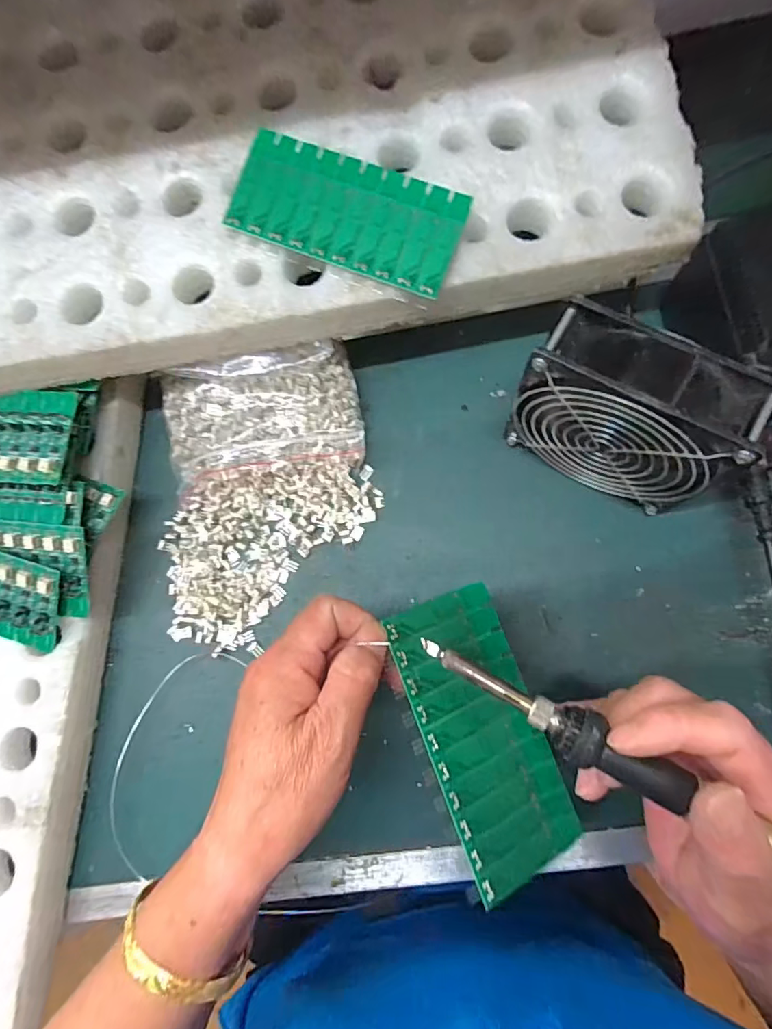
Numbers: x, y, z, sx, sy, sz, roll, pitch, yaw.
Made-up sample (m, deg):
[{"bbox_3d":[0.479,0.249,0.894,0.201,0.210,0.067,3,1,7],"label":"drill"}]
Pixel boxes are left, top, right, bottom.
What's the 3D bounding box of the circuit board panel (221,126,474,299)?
[{"bbox_3d":[-0.023,-0.180,0.290,0.137,0.004,0.061,22,91,5],"label":"circuit board panel"}]

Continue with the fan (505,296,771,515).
[{"bbox_3d":[0.138,-0.055,0.293,0.118,0.120,0.049,28,81,10],"label":"fan"}]

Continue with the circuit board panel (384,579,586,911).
[{"bbox_3d":[0.050,0.108,0.246,0.063,0.004,0.135,-18,82,-23],"label":"circuit board panel"}]

